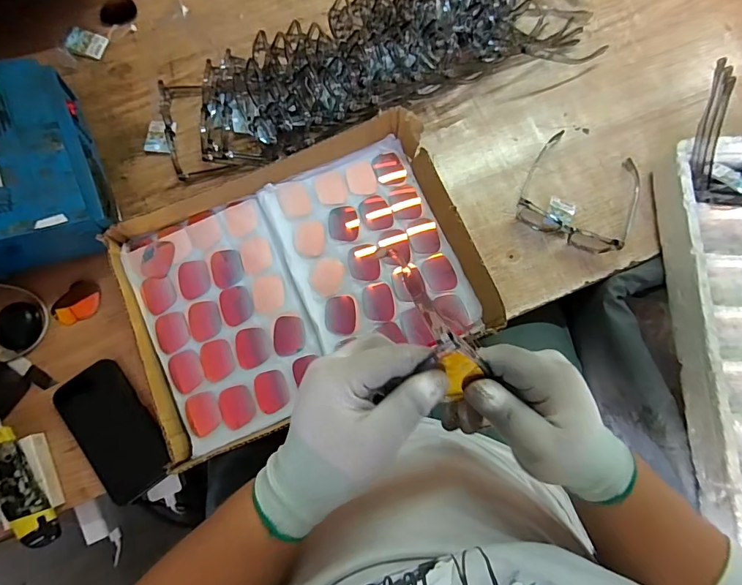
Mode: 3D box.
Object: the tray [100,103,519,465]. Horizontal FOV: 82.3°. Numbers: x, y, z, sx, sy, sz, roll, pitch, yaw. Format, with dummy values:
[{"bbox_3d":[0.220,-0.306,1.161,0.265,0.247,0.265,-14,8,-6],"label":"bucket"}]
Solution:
[{"bbox_3d":[-0.085,-0.021,0.545,0.424,0.053,0.313,-23,79,-4],"label":"tray"}]

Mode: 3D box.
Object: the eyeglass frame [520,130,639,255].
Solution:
[{"bbox_3d":[0.289,-0.142,0.578,0.146,0.042,0.149,24,80,5],"label":"eyeglass frame"}]

